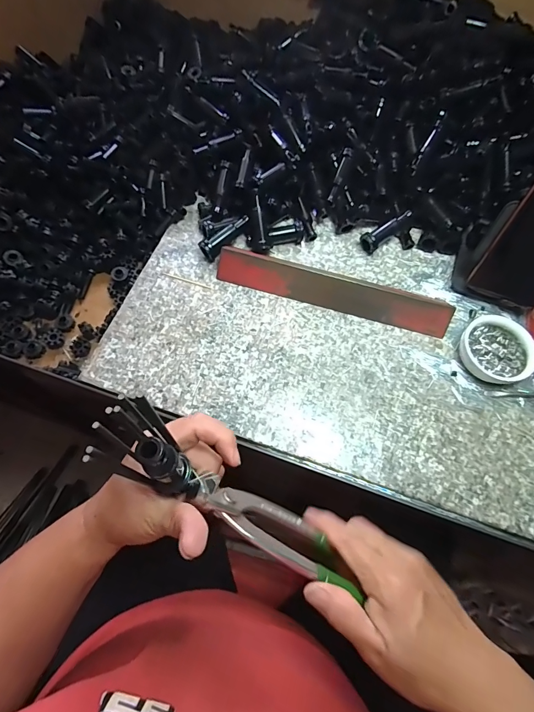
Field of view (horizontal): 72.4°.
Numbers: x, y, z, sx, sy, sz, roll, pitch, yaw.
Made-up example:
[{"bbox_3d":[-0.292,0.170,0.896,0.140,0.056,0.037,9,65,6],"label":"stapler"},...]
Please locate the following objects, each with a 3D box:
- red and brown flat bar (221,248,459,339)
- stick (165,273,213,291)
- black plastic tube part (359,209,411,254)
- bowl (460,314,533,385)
[{"bbox_3d":[0.072,-0.071,0.402,0.255,0.005,0.039,15,107,3],"label":"red and brown flat bar"},{"bbox_3d":[-0.089,-0.086,0.414,0.061,0.004,0.004,18,66,4],"label":"stick"},{"bbox_3d":[0.144,-0.150,0.439,0.067,0.026,0.020,-36,72,-5],"label":"black plastic tube part"},{"bbox_3d":[0.239,-0.005,0.383,0.069,0.025,0.071,1,66,-3],"label":"bowl"}]

